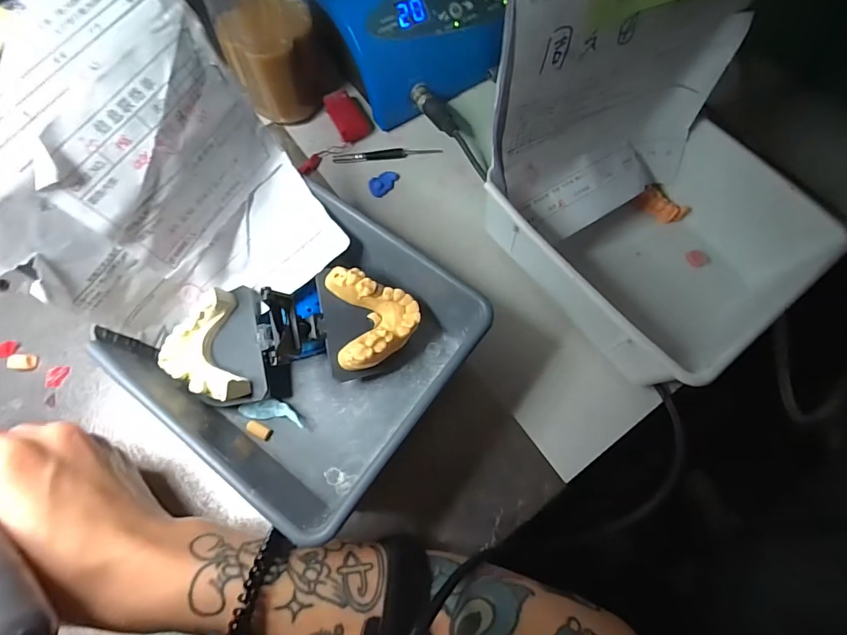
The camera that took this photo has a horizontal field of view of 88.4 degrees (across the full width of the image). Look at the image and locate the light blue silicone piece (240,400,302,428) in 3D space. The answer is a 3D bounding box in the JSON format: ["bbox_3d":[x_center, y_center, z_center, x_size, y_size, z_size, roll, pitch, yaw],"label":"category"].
[{"bbox_3d":[-0.095,0.059,0.277,0.043,0.011,0.014,10,69,3],"label":"light blue silicone piece"}]

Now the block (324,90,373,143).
[{"bbox_3d":[-0.062,-0.172,0.370,0.030,0.013,0.045,-25,72,-10],"label":"block"}]

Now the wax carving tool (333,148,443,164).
[{"bbox_3d":[-0.030,-0.136,0.361,0.088,0.004,0.011,-5,69,-3],"label":"wax carving tool"}]

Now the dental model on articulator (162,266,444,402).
[{"bbox_3d":[-0.076,0.006,0.278,0.164,0.042,0.086,-14,70,-6],"label":"dental model on articulator"}]

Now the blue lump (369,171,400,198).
[{"bbox_3d":[-0.031,-0.109,0.350,0.026,0.007,0.015,-42,75,-15],"label":"blue lump"}]

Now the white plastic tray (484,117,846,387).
[{"bbox_3d":[0.149,-0.052,0.299,0.161,0.071,0.164,-37,74,-14],"label":"white plastic tray"}]

